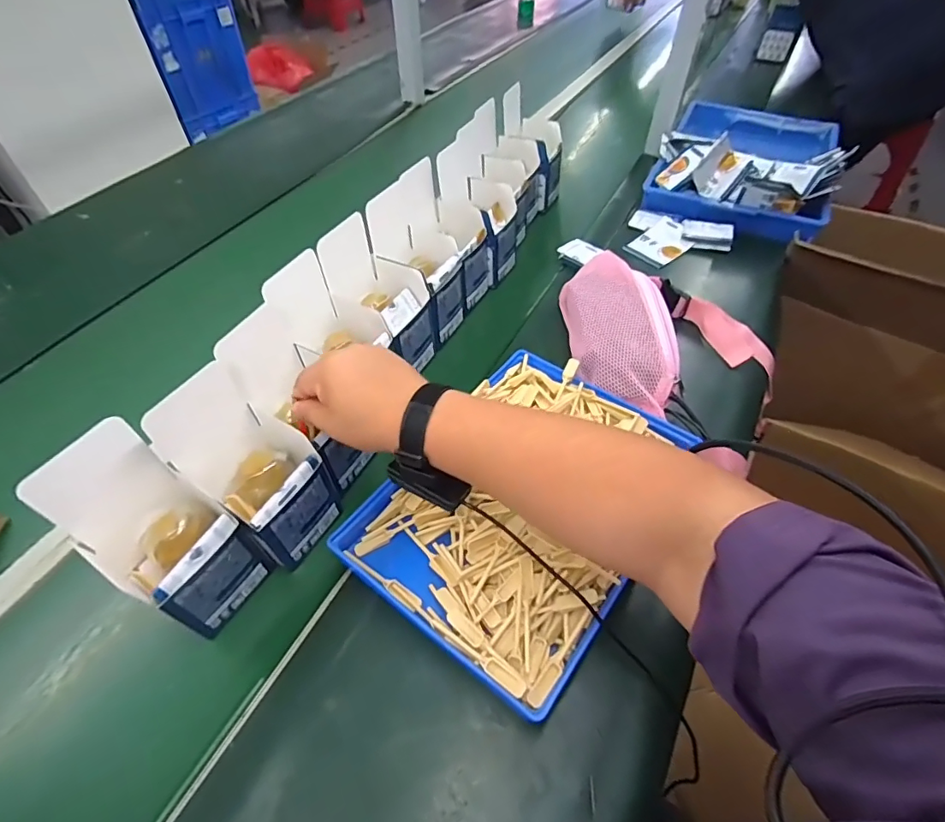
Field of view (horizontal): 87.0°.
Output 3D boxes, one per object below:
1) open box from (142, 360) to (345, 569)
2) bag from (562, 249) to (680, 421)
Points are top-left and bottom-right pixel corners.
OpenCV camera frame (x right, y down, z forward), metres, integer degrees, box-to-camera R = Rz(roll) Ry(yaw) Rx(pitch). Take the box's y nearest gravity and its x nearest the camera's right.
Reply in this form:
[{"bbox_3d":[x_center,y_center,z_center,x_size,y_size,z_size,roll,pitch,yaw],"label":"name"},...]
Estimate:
[{"bbox_3d":[-0.193,0.053,0.451,0.102,0.165,0.097,32,59,26],"label":"open box"},{"bbox_3d":[0.181,-0.099,0.635,0.110,0.075,0.263,-2,51,1],"label":"bag"}]

